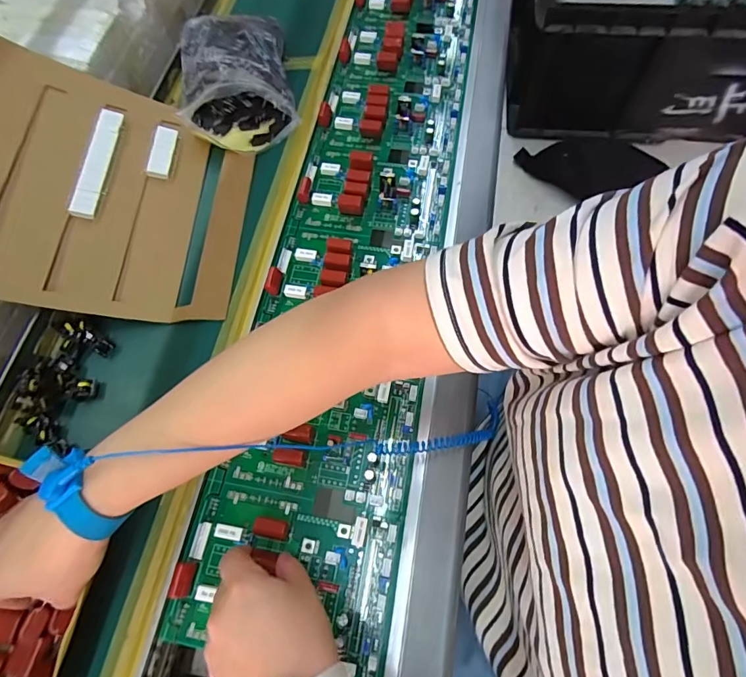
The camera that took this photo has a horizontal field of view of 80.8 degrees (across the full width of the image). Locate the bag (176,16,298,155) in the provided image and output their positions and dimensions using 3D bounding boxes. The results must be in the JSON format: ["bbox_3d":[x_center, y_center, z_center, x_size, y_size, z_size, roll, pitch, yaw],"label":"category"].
[{"bbox_3d":[-0.167,-0.313,0.531,0.131,0.067,0.185,-12,64,-2],"label":"bag"}]

